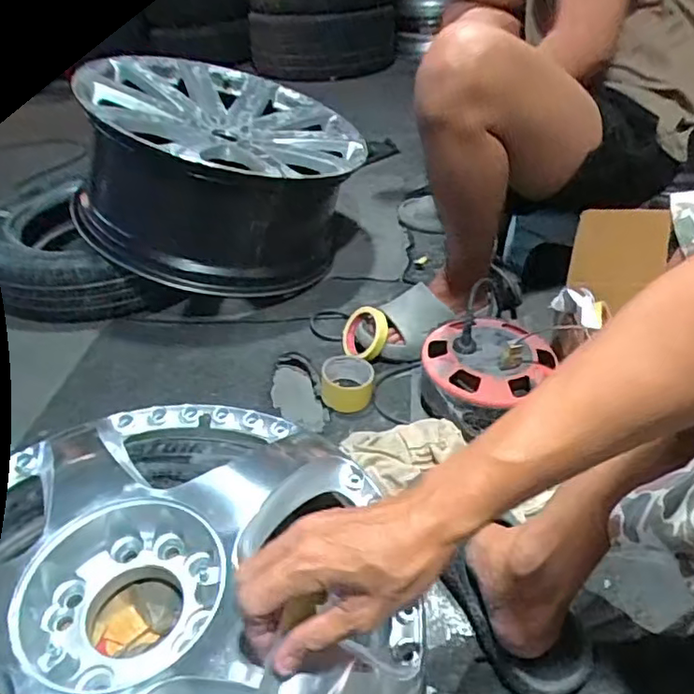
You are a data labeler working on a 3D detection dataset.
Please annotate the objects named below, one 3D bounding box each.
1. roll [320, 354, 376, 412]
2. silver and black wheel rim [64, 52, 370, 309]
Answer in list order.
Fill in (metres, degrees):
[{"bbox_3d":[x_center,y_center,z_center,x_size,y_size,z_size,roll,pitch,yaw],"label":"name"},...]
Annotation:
[{"bbox_3d":[0.001,0.060,0.973,0.082,0.051,0.082,-1,36,3],"label":"roll"},{"bbox_3d":[-0.255,-0.370,1.279,0.552,0.284,0.552,10,40,-13],"label":"silver and black wheel rim"}]

